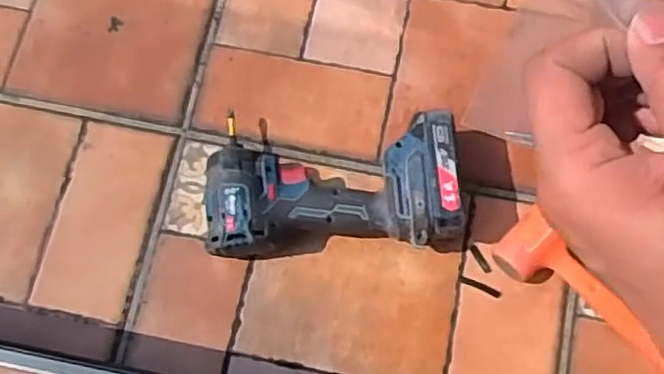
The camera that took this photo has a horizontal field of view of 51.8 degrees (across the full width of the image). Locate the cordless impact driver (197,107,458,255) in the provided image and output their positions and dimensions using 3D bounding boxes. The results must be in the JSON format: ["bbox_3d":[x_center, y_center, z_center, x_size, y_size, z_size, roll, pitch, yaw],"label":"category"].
[{"bbox_3d":[-0.001,0.001,0.633,0.223,0.073,0.116,-4,75,2],"label":"cordless impact driver"}]

